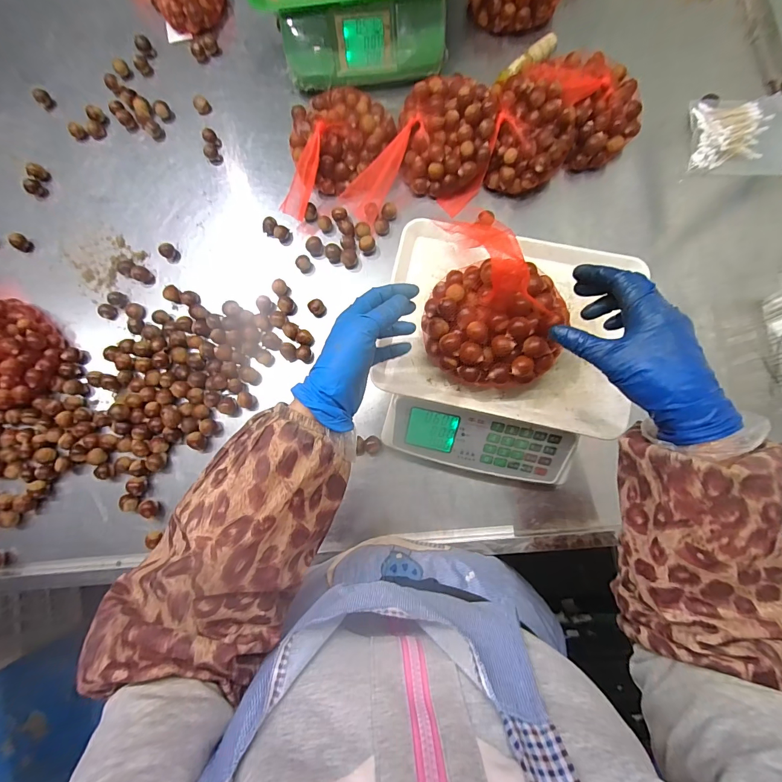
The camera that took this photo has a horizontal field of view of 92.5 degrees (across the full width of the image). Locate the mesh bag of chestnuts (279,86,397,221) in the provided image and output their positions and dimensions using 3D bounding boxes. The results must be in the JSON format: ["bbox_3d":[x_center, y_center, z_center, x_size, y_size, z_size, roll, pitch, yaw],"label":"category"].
[{"bbox_3d":[-0.095,-0.365,0.541,0.186,0.067,0.164,-28,82,0],"label":"mesh bag of chestnuts"}]

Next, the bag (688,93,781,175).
[{"bbox_3d":[0.503,-0.359,0.522,0.156,0.031,0.104,4,83,4],"label":"bag"}]

